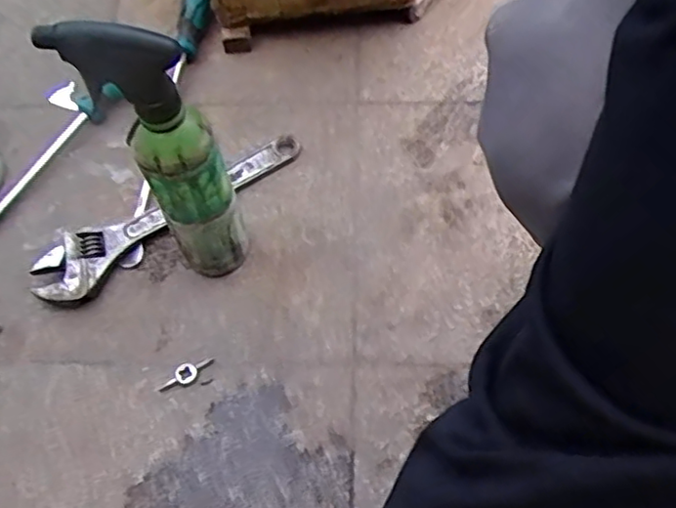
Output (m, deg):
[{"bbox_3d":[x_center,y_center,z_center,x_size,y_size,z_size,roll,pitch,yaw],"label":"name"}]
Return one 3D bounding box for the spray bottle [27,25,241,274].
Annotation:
[{"bbox_3d":[-0.132,-0.069,0.508,0.088,0.270,0.056,21,64,14],"label":"spray bottle"}]

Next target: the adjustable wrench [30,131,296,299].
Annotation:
[{"bbox_3d":[-0.166,-0.048,0.634,0.282,0.032,0.058,-38,65,-18],"label":"adjustable wrench"}]

